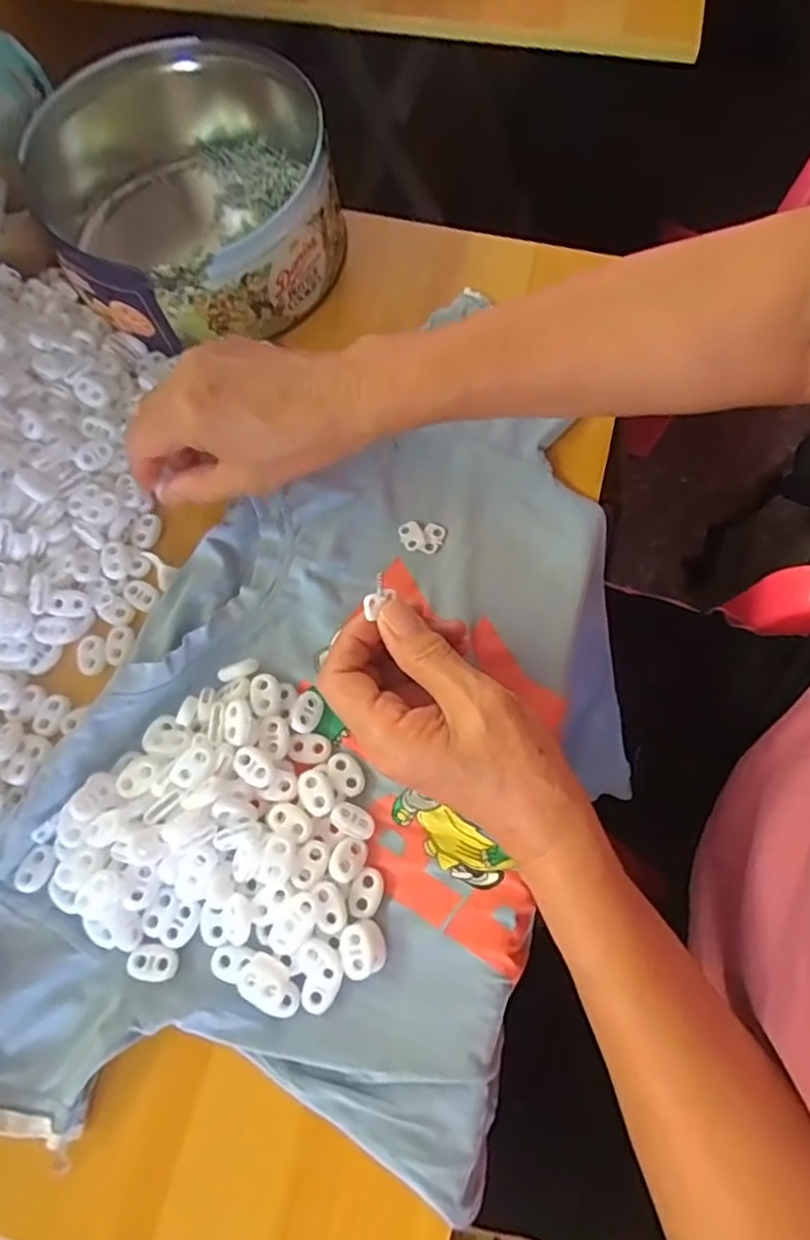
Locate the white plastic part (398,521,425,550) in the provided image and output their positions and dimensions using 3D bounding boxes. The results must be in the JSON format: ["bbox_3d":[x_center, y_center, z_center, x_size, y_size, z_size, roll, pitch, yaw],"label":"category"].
[{"bbox_3d":[0.004,-0.048,0.371,0.012,0.004,0.017,-19,71,-5],"label":"white plastic part"}]

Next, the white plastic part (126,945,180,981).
[{"bbox_3d":[-0.117,0.158,0.296,0.023,0.004,0.014,4,70,3],"label":"white plastic part"}]

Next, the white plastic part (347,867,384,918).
[{"bbox_3d":[-0.018,0.130,0.307,0.014,0.004,0.022,19,72,9],"label":"white plastic part"}]

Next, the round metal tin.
[{"bbox_3d":[-0.138,-0.280,0.429,0.177,0.081,0.205,-18,71,-5],"label":"round metal tin"}]

